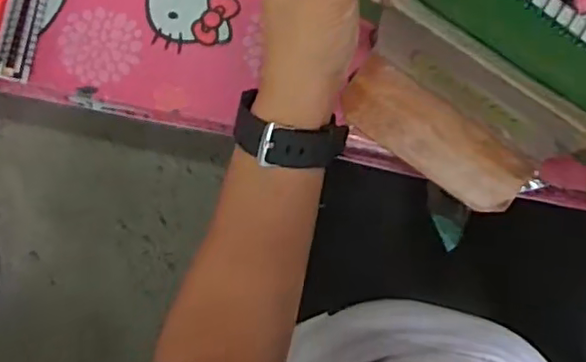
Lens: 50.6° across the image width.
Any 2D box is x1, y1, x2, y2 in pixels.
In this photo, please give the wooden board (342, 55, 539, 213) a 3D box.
[{"bbox_3d":[0.104,-0.032,0.462,0.146,0.008,0.050,36,93,5],"label":"wooden board"}]

